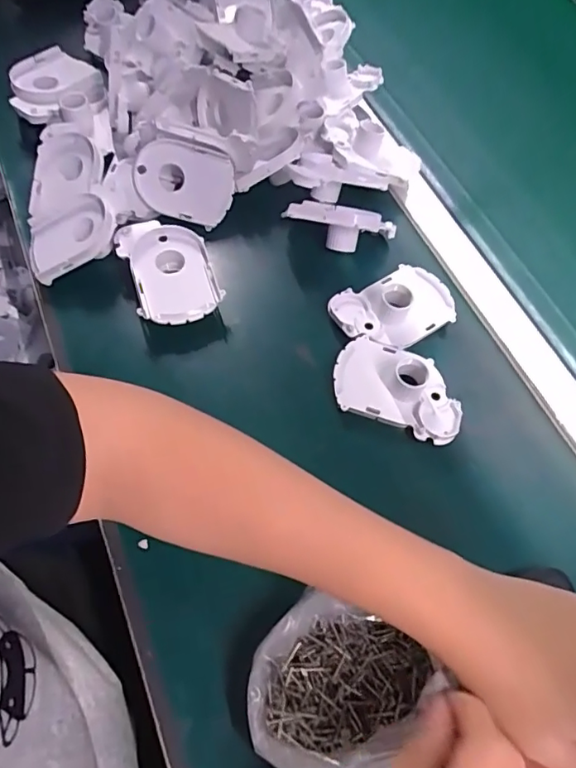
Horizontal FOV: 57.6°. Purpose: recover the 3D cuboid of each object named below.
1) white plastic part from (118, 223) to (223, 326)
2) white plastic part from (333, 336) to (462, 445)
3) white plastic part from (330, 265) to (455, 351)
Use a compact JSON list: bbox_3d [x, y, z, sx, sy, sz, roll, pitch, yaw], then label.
[{"bbox_3d":[-0.101,-0.093,0.451,0.068,0.035,0.100,-19,66,-14],"label":"white plastic part"},{"bbox_3d":[0.088,0.000,0.413,0.102,0.019,0.067,22,63,7],"label":"white plastic part"},{"bbox_3d":[0.093,-0.068,0.447,0.102,0.027,0.066,-26,68,-17],"label":"white plastic part"}]

